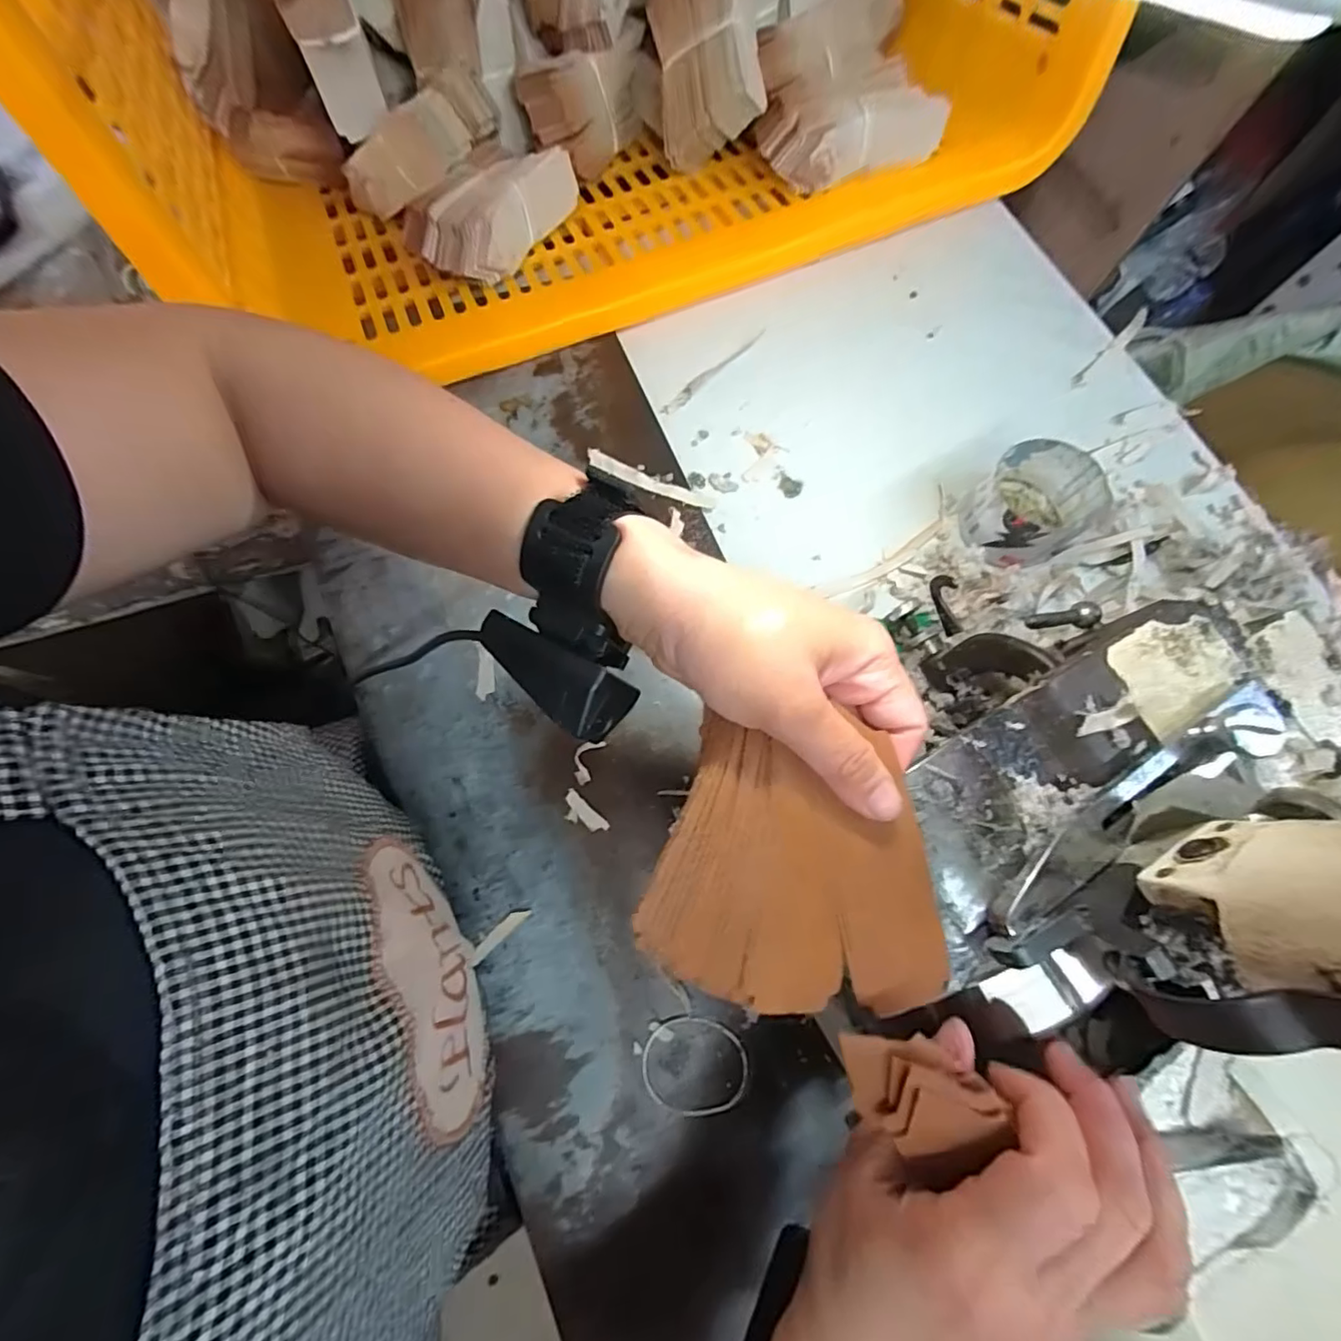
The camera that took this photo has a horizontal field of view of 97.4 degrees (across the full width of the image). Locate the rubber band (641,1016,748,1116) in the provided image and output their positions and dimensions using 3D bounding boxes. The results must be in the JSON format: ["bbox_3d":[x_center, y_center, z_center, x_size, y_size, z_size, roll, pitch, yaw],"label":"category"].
[{"bbox_3d":[0.014,0.219,0.325,0.058,0.004,0.048,1,76,-1],"label":"rubber band"}]

